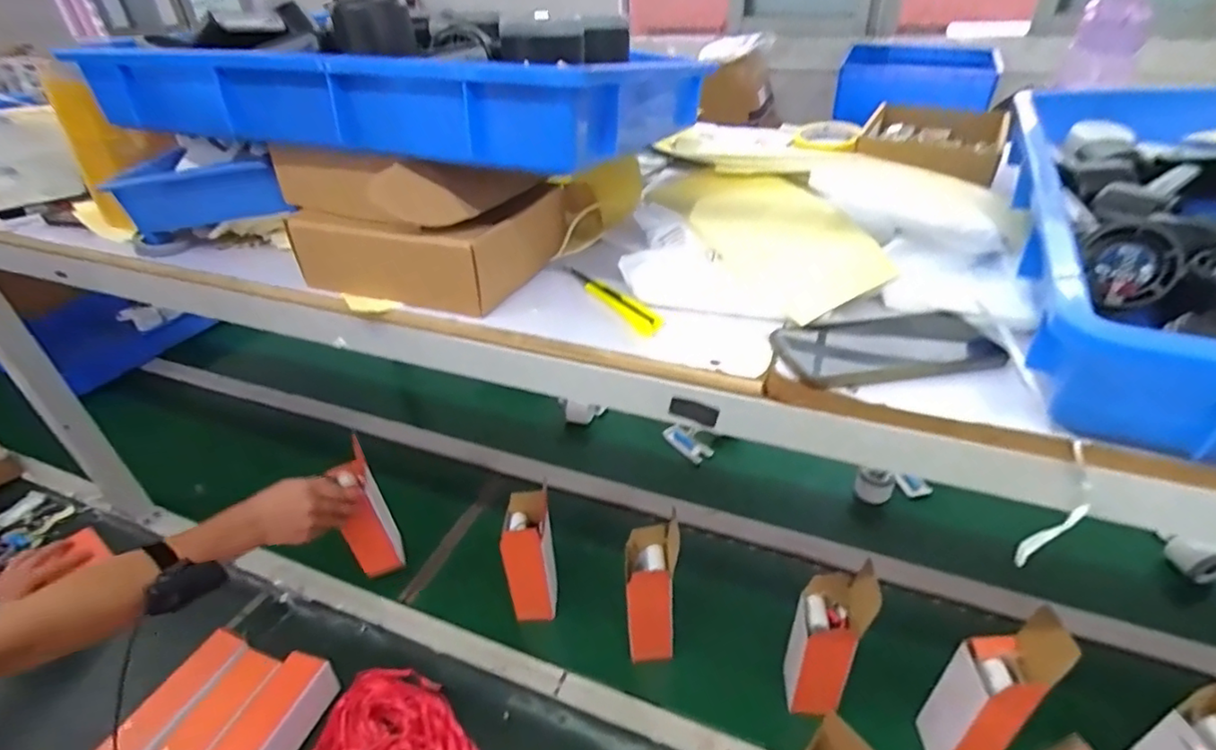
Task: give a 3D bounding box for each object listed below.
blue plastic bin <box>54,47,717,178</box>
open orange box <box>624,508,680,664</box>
[{"bbox_3d":[-0.204,-0.291,0.605,0.539,0.087,0.291,12,38,20],"label":"blue plastic bin"},{"bbox_3d":[0.058,0.302,0.823,0.068,0.190,0.085,0,35,4],"label":"open orange box"}]

